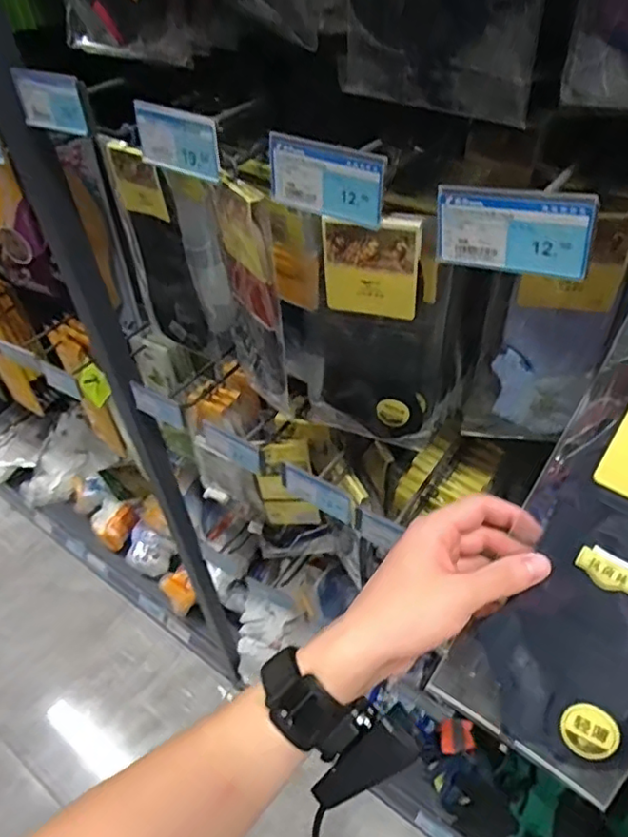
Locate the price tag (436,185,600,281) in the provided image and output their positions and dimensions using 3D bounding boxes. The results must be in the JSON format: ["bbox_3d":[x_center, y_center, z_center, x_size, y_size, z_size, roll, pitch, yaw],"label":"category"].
[{"bbox_3d":[0.104,-0.098,0.315,0.082,0.043,0.004,17,44,31],"label":"price tag"}]

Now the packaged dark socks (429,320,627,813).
[{"bbox_3d":[0.179,0.088,0.353,0.118,0.272,0.012,30,17,29],"label":"packaged dark socks"}]

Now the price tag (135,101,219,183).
[{"bbox_3d":[-0.099,-0.199,0.430,0.077,0.044,0.010,29,54,28],"label":"price tag"}]

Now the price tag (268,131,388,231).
[{"bbox_3d":[0.008,-0.146,0.369,0.081,0.043,0.008,24,52,25],"label":"price tag"}]

